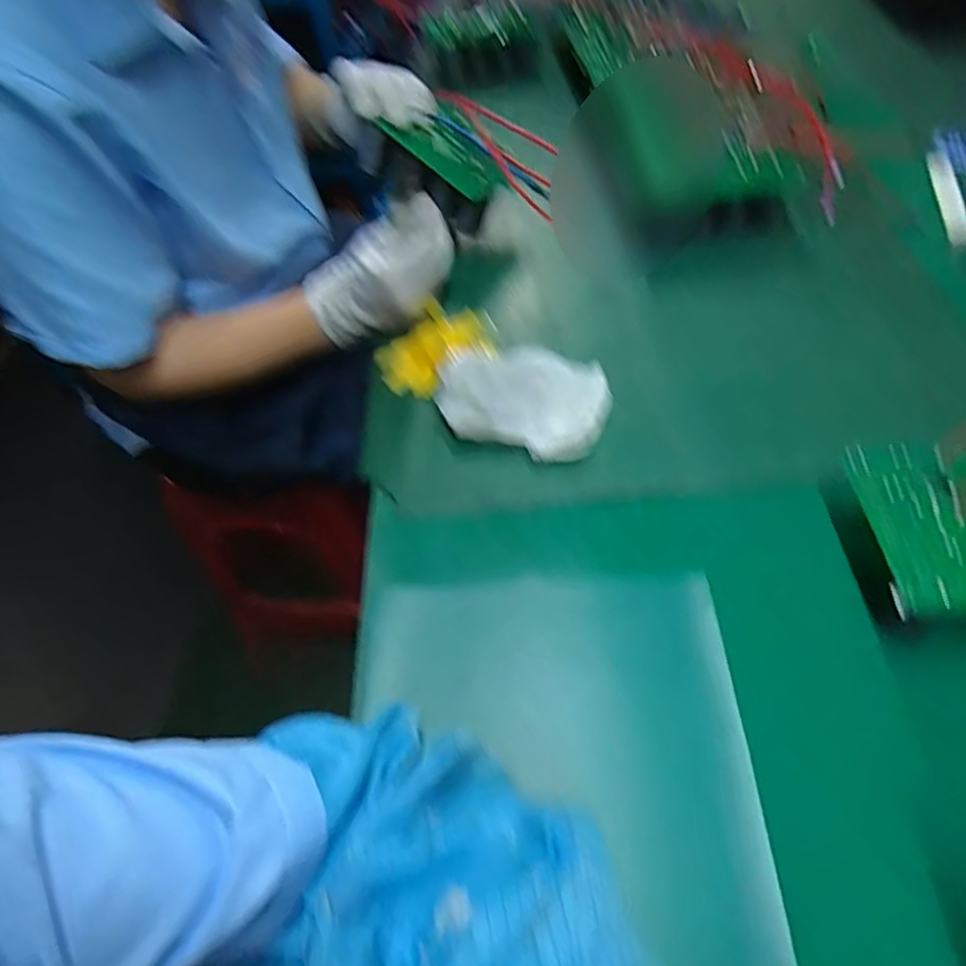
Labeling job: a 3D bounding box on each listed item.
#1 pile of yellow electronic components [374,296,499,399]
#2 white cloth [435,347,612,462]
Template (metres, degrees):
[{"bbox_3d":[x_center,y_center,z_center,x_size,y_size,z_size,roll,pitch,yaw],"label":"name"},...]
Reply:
[{"bbox_3d":[-0.043,-0.122,0.546,0.111,0.055,0.055,-40,62,-20],"label":"pile of yellow electronic components"},{"bbox_3d":[0.033,-0.074,0.487,0.131,0.024,0.098,15,58,15],"label":"white cloth"}]

